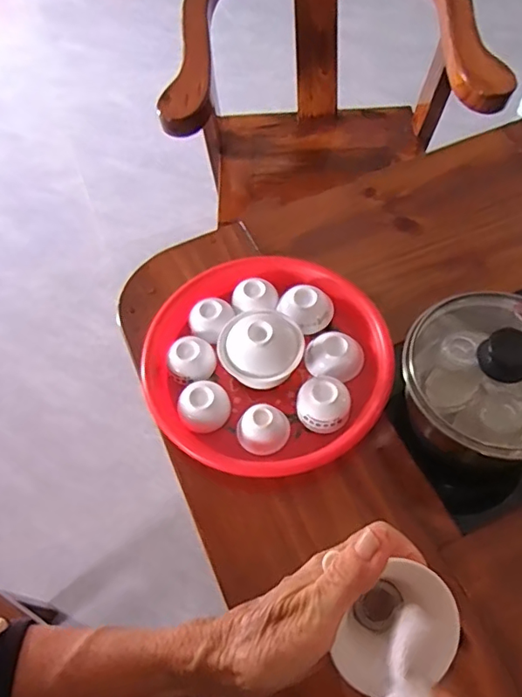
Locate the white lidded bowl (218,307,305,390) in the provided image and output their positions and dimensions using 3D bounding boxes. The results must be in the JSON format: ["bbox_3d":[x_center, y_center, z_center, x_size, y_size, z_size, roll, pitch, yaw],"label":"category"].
[{"bbox_3d":[0.000,-0.003,0.556,0.082,0.053,0.082,-1,58,2],"label":"white lidded bowl"}]

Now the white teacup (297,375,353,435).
[{"bbox_3d":[0.063,0.053,0.541,0.052,0.029,0.052,-1,58,2],"label":"white teacup"}]

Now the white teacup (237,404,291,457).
[{"bbox_3d":[0.002,0.079,0.533,0.050,0.028,0.044,-5,58,0],"label":"white teacup"}]

